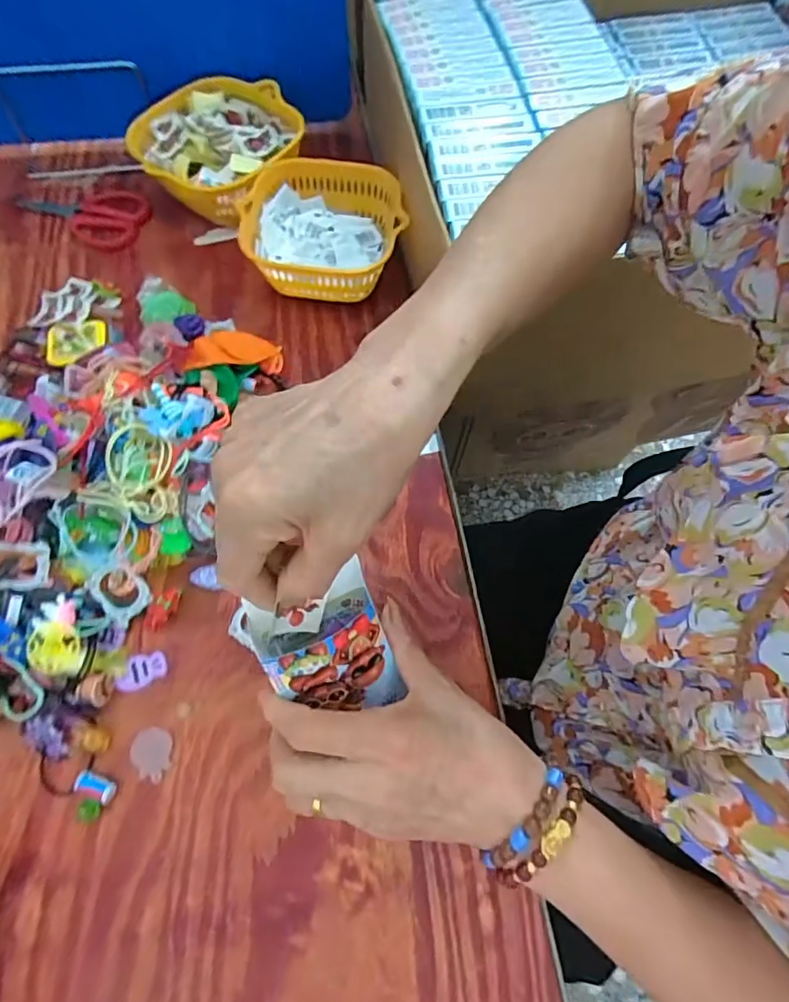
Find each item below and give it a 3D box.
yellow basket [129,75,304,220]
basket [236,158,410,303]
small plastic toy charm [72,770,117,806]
[{"bbox_3d":[-0.169,-0.343,0.516,0.155,0.071,0.142,0,67,0],"label":"yellow basket"},{"bbox_3d":[-0.064,-0.241,0.479,0.138,0.071,0.134,-2,67,-1],"label":"basket"},{"bbox_3d":[-0.192,0.183,0.328,0.025,0.011,0.013,23,68,8],"label":"small plastic toy charm"}]

